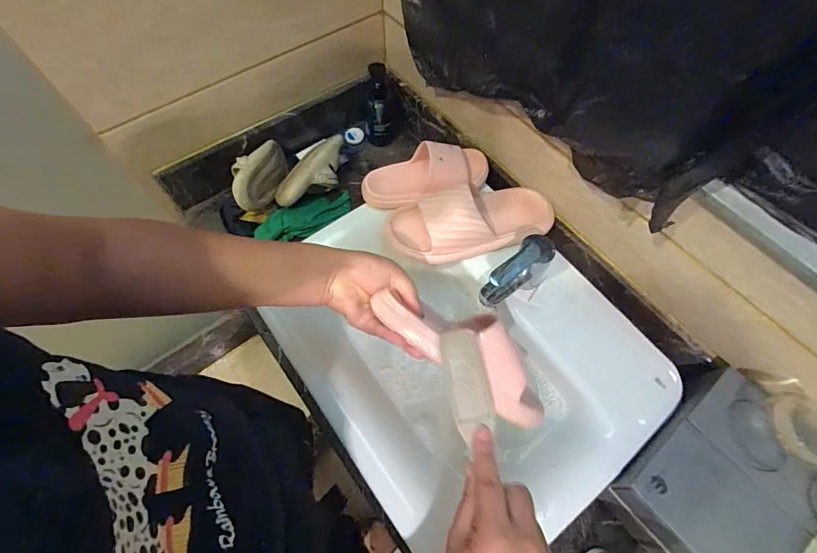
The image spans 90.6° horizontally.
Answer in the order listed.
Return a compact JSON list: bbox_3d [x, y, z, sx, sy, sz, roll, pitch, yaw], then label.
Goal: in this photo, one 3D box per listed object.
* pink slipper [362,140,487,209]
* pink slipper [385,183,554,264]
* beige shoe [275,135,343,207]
[{"bbox_3d":[0.031,-0.168,0.669,0.217,0.051,0.097,-13,64,-7],"label":"pink slipper"},{"bbox_3d":[0.099,-0.099,0.637,0.264,0.070,0.112,-13,64,-7],"label":"pink slipper"},{"bbox_3d":[-0.187,-0.200,0.764,0.173,0.064,0.084,-41,71,-18],"label":"beige shoe"}]

